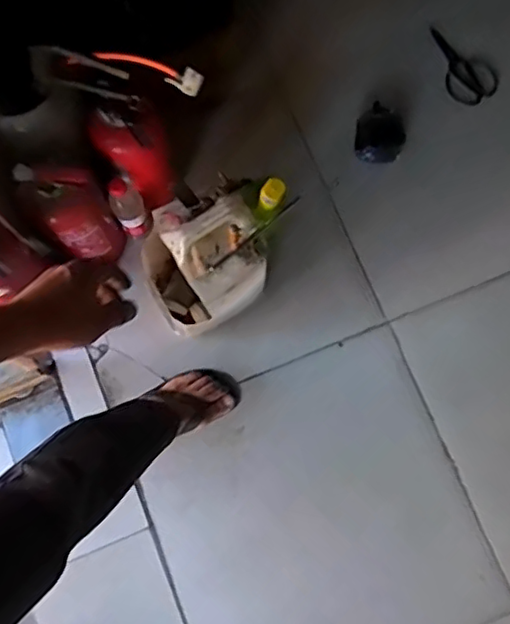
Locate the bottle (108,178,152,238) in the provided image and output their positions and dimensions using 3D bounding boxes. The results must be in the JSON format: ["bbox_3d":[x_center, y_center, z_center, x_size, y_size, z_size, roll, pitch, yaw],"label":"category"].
[{"bbox_3d":[-0.245,-0.205,1.188,0.060,0.184,0.056,0,79,0],"label":"bottle"}]

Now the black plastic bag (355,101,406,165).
[{"bbox_3d":[0.273,-0.385,1.345,0.112,0.077,0.126,15,78,5],"label":"black plastic bag"}]

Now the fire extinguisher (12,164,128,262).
[{"bbox_3d":[-0.325,-0.175,1.151,0.116,0.317,0.106,-29,80,-5],"label":"fire extinguisher"}]

